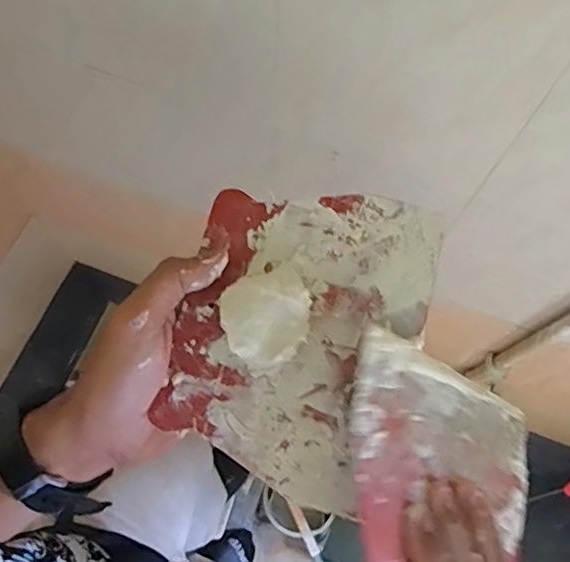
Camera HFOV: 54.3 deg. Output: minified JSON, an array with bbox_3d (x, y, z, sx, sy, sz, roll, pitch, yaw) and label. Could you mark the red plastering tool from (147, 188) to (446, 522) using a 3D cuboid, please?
[{"bbox_3d":[0.009,0.021,0.300,0.125,0.026,0.167,19,67,6],"label":"red plastering tool"}]

